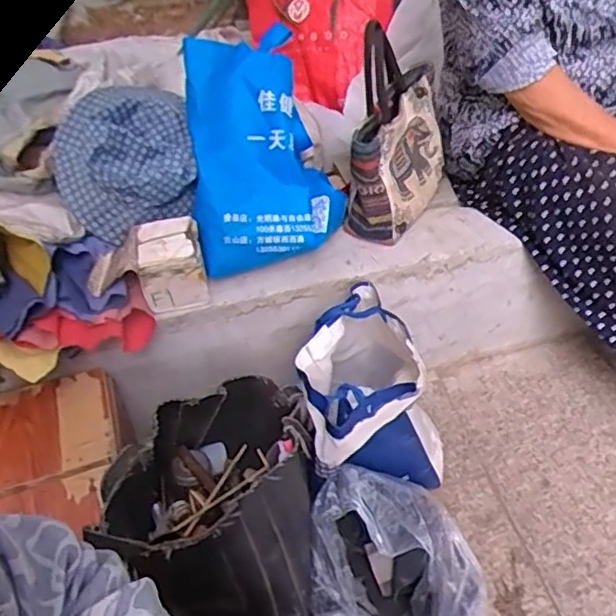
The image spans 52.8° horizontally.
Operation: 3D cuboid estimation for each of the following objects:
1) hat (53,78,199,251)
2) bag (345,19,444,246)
[{"bbox_3d":[-0.350,-0.293,1.193,0.255,0.173,0.294,-16,42,-9],"label":"hat"},{"bbox_3d":[0.149,-0.292,1.051,0.136,0.315,0.268,7,43,16],"label":"bag"}]

